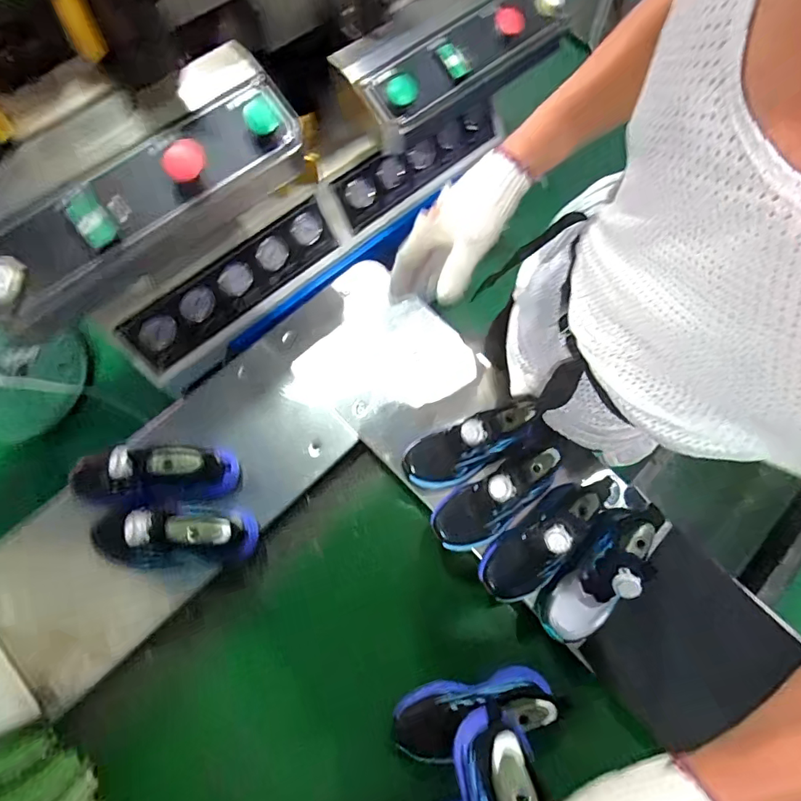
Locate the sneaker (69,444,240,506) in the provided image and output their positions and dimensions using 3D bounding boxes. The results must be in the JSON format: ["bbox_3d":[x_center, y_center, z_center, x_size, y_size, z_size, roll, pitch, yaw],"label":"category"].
[{"bbox_3d":[-0.314,0.095,0.615,0.189,0.077,0.062,3,67,-30],"label":"sneaker"}]

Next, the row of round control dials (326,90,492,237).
[{"bbox_3d":[0.038,-0.486,0.942,0.388,0.105,0.014,-38,46,-12],"label":"row of round control dials"}]

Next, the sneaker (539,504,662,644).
[{"bbox_3d":[0.259,0.224,0.596,0.081,0.096,0.205,38,92,12],"label":"sneaker"}]

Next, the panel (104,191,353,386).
[{"bbox_3d":[-0.286,-0.205,0.840,0.436,0.127,0.020,-41,44,-11],"label":"panel"}]

